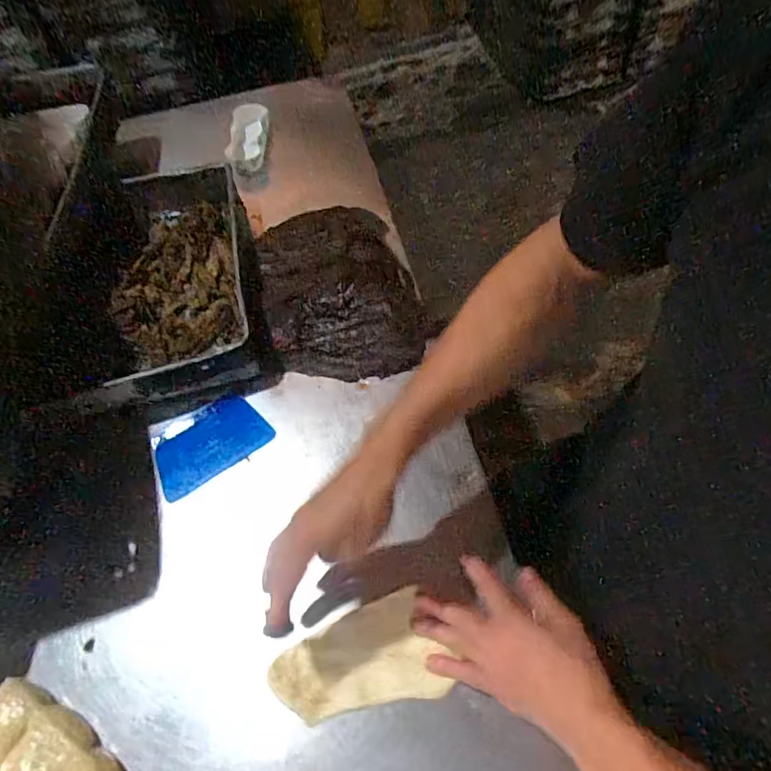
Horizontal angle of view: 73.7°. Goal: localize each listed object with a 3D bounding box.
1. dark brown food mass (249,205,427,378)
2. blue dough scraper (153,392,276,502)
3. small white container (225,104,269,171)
[{"bbox_3d":[-0.064,-0.127,0.671,0.189,0.039,0.285,-17,57,-1],"label":"dark brown food mass"},{"bbox_3d":[-0.198,0.063,0.578,0.126,0.005,0.079,-34,66,-17],"label":"blue dough scraper"},{"bbox_3d":[-0.227,-0.408,0.847,0.062,0.034,0.134,-9,58,5],"label":"small white container"}]

